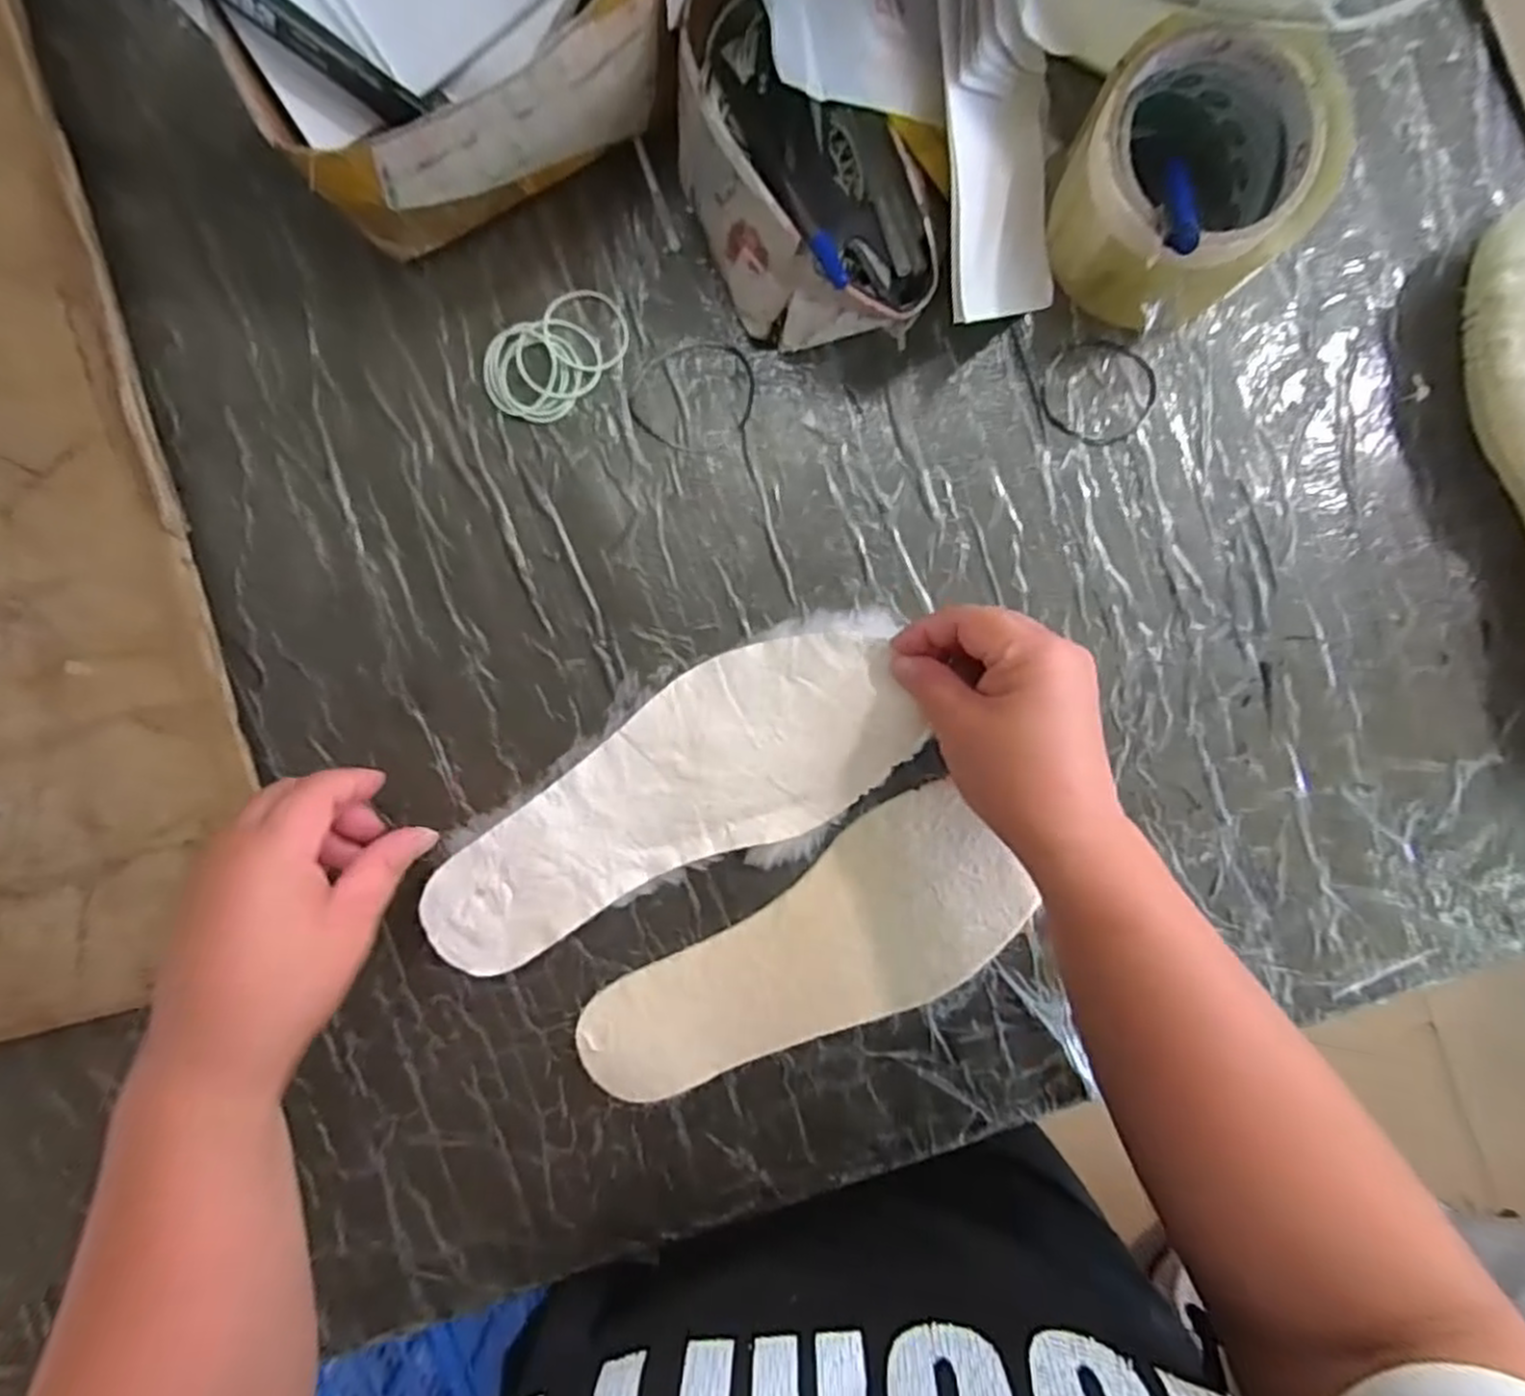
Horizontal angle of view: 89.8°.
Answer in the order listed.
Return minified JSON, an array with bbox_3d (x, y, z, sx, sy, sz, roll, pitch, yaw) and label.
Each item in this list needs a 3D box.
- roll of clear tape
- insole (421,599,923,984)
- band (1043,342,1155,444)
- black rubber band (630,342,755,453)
[{"bbox_3d":[0.186,-0.228,0.334,0.098,0.072,0.103,0,96,0],"label":"roll of clear tape"},{"bbox_3d":[-0.048,0.053,0.389,0.264,0.012,0.103,-30,95,3],"label":"insole"},{"bbox_3d":[0.167,-0.152,0.381,0.054,0.004,0.050,22,95,-2],"label":"band"},{"bbox_3d":[-0.036,-0.154,0.391,0.062,0.004,0.055,9,96,-1],"label":"black rubber band"}]

